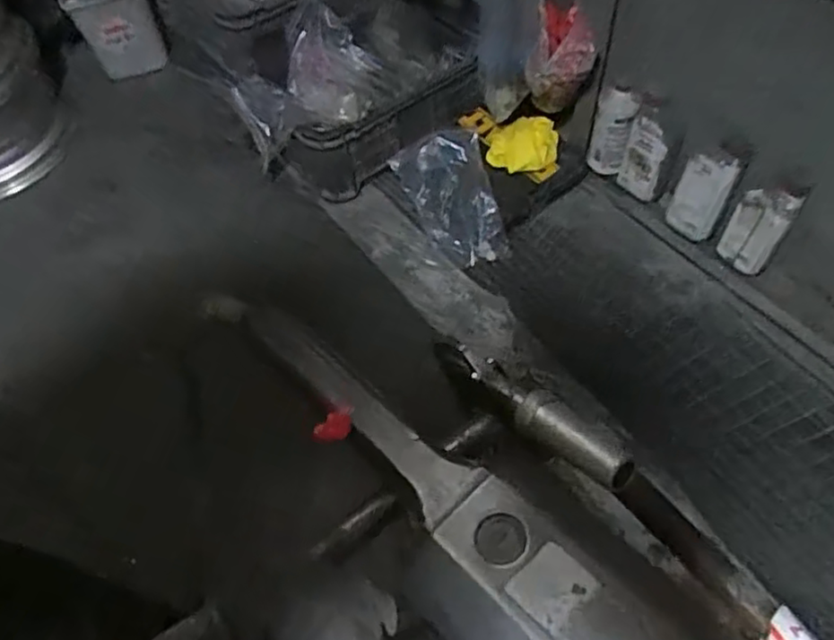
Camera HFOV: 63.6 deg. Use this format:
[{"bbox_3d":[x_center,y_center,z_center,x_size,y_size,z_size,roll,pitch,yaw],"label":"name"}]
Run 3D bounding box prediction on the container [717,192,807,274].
[{"bbox_3d":[0.636,-0.177,1.257,0.099,0.212,0.045,34,69,18],"label":"container"}]

